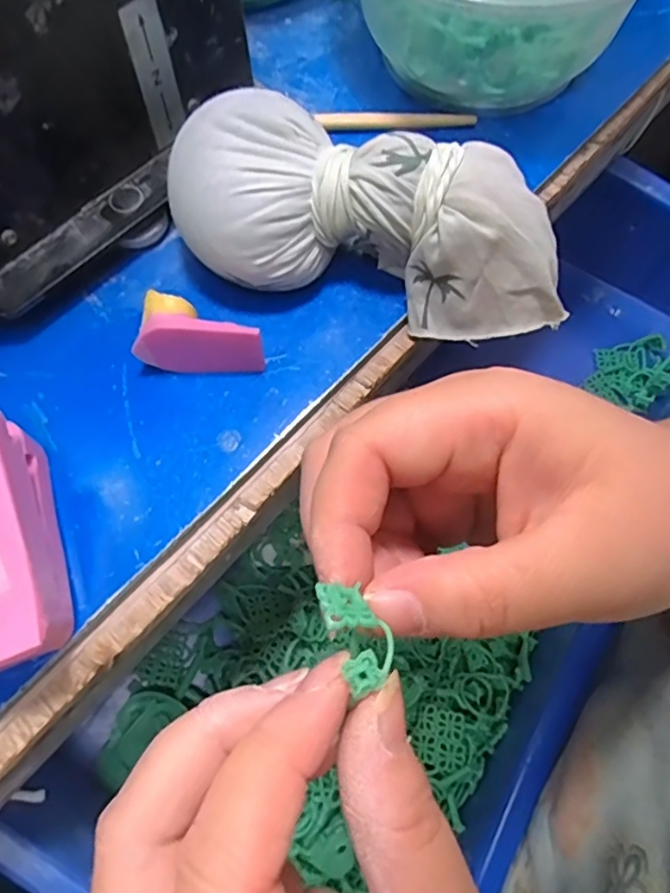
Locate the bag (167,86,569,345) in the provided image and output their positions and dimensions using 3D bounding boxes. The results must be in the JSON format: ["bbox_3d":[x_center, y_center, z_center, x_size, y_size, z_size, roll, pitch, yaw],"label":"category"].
[{"bbox_3d":[0.015,-0.080,0.209,0.136,0.047,0.060,10,69,4],"label":"bag"}]

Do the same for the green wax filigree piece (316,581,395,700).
[{"bbox_3d":[0.005,0.036,0.119,0.011,0.004,0.022,-23,65,-9],"label":"green wax filigree piece"}]

